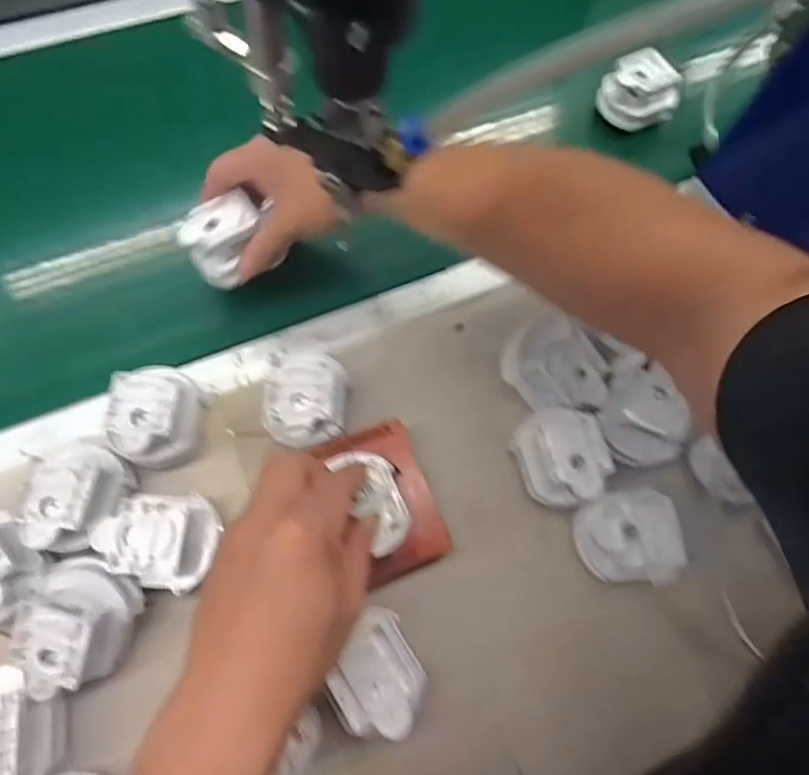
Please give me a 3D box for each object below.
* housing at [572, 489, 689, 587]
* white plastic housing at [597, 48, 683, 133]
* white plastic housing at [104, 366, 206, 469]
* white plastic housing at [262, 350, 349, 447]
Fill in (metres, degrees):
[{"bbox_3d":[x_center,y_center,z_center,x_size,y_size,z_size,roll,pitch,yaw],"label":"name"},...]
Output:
[{"bbox_3d":[0.152,0.103,0.376,0.059,0.032,0.059,1,69,-2],"label":"housing"},{"bbox_3d":[0.226,-0.287,0.532,0.056,0.047,0.059,1,69,-2],"label":"white plastic housing"},{"bbox_3d":[-0.177,0.024,0.397,0.056,0.050,0.067,4,69,-1],"label":"white plastic housing"},{"bbox_3d":[-0.071,0.014,0.408,0.054,0.052,0.068,4,69,-1],"label":"white plastic housing"}]

